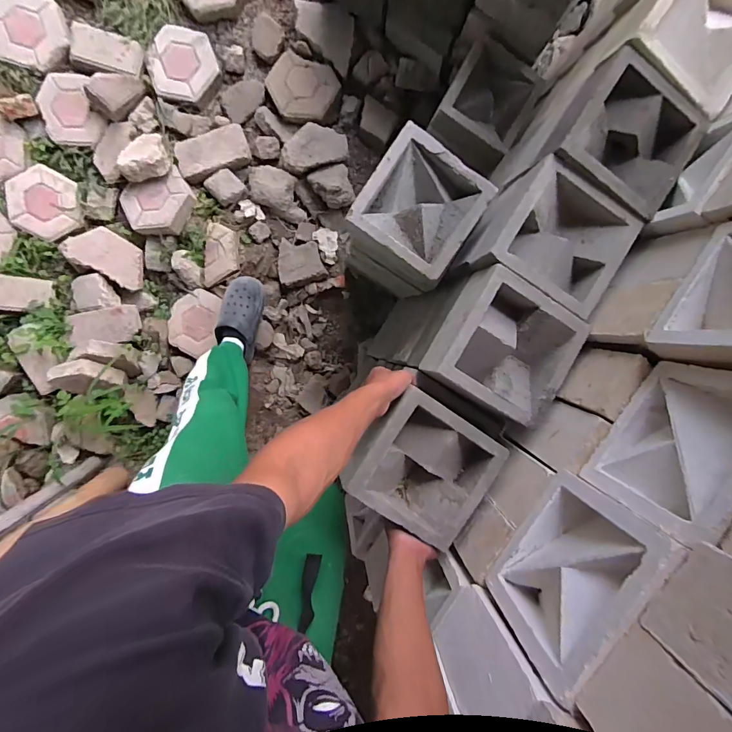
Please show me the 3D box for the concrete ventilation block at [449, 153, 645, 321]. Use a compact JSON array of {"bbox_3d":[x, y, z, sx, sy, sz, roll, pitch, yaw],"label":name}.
[{"bbox_3d":[0.328,-0.225,0.767,0.211,0.196,0.193,30,92,-6],"label":"concrete ventilation block"}]

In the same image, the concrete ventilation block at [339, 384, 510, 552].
[{"bbox_3d":[0.100,0.164,0.680,0.202,0.074,0.191,34,94,-9],"label":"concrete ventilation block"}]

